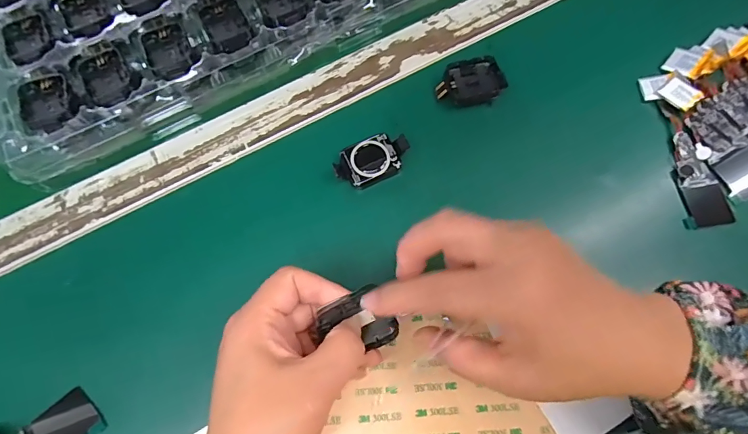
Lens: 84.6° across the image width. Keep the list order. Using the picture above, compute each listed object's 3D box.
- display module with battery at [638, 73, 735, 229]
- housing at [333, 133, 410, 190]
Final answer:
[{"bbox_3d":[0.225,-0.050,0.298,0.032,0.012,0.118,-6,72,0],"label":"display module with battery"},{"bbox_3d":[-0.001,-0.041,0.300,0.056,0.014,0.031,-22,73,-5],"label":"housing"}]

